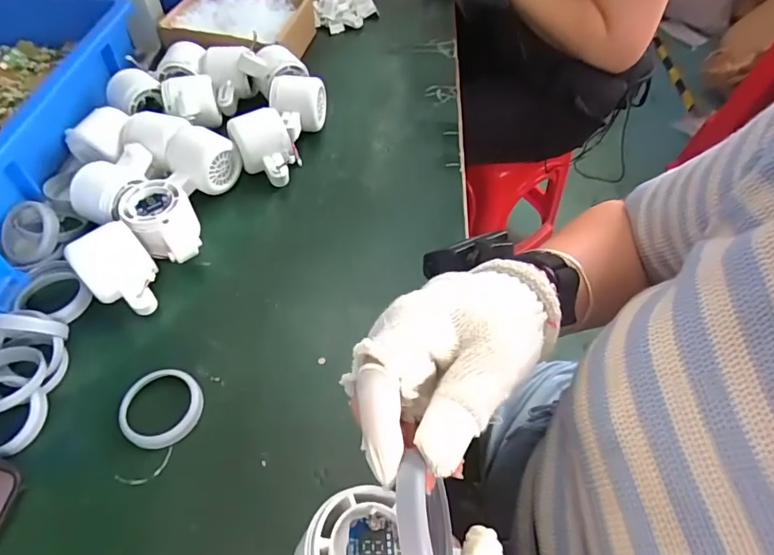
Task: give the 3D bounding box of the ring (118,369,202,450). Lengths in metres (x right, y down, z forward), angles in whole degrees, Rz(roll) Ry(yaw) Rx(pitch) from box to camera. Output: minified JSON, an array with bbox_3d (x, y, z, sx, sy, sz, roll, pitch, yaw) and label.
[{"bbox_3d":[-0.170,0.098,0.363,0.058,0.010,0.057,0,55,0],"label":"ring"}]

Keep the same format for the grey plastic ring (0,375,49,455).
[{"bbox_3d":[-0.284,0.104,0.356,0.055,0.020,0.054,0,55,0],"label":"grey plastic ring"}]

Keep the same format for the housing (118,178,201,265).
[{"bbox_3d":[-0.202,-0.046,0.443,0.056,0.049,0.080,-28,59,-18],"label":"housing"}]

